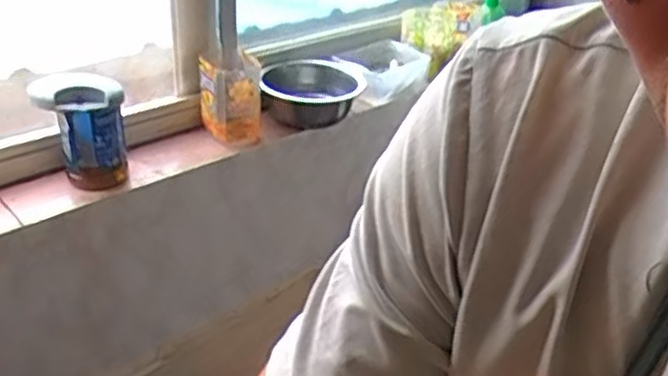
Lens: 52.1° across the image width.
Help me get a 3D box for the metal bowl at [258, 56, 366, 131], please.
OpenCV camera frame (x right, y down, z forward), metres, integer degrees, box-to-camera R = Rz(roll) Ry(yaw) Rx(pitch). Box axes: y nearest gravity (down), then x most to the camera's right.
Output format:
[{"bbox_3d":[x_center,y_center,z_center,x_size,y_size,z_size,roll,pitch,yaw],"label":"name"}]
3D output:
[{"bbox_3d":[-0.034,-0.173,1.204,0.175,0.073,0.195,3,30,-1],"label":"metal bowl"}]

